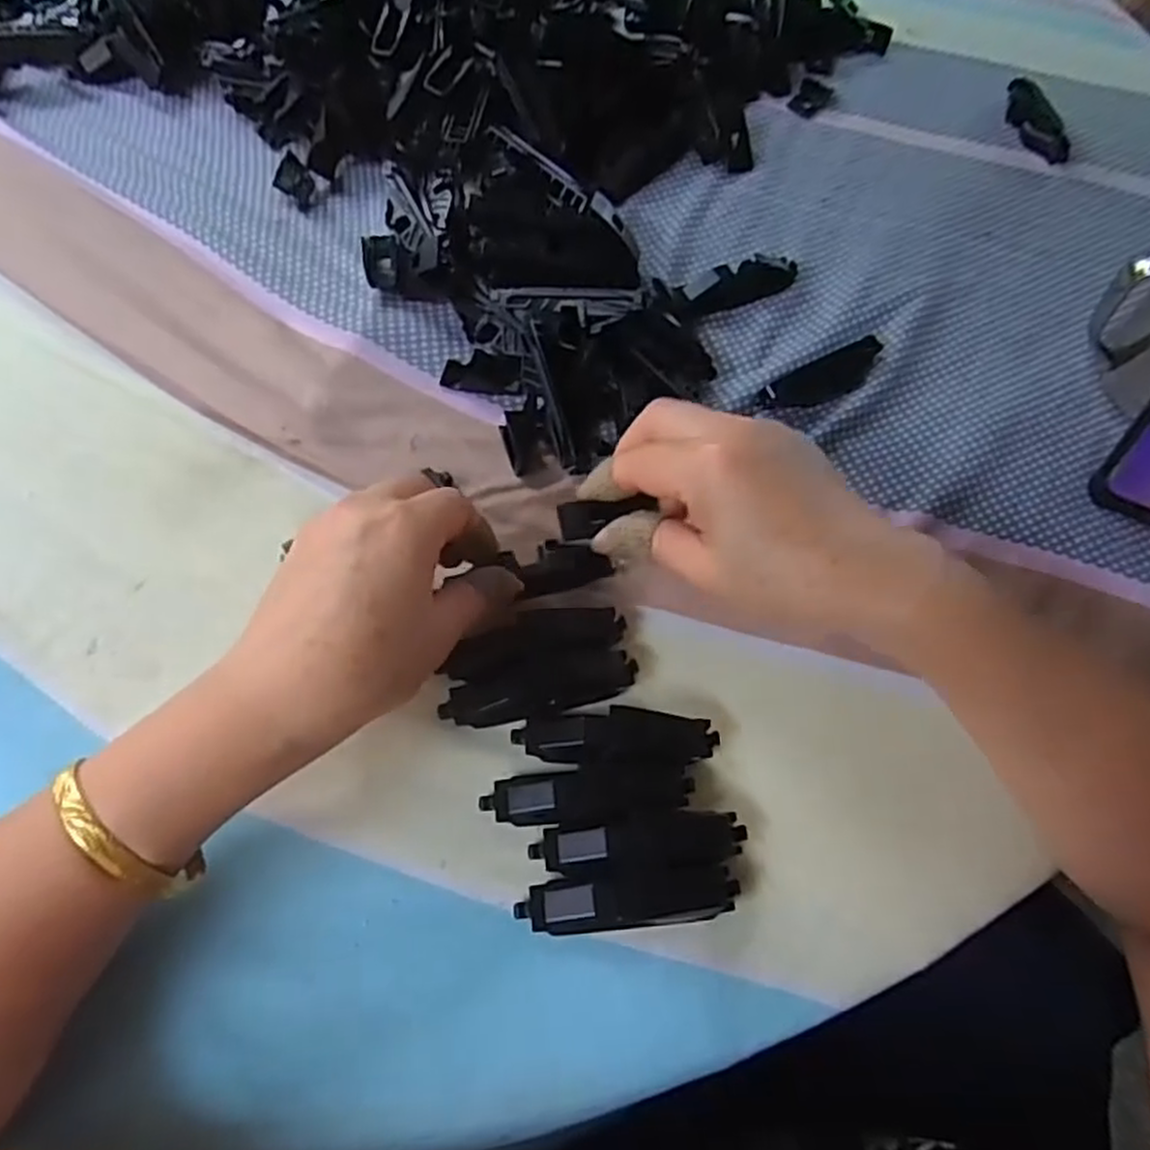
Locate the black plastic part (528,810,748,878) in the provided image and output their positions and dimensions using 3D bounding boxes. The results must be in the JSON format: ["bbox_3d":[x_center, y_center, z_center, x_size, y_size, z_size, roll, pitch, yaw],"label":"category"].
[{"bbox_3d":[0.025,0.102,0.292,0.080,0.016,0.020,-5,62,-7],"label":"black plastic part"}]

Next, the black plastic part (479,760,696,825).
[{"bbox_3d":[0.006,0.085,0.296,0.079,0.019,0.020,-3,62,-6],"label":"black plastic part"}]

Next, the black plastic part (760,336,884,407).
[{"bbox_3d":[0.131,-0.104,0.398,0.077,0.016,0.019,-30,68,-18],"label":"black plastic part"}]

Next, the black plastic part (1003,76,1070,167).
[{"bbox_3d":[0.308,-0.308,0.517,0.015,0.022,0.075,-8,63,-8],"label":"black plastic part"}]

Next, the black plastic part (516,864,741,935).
[{"bbox_3d":[0.020,0.120,0.284,0.079,0.014,0.020,-2,62,-5],"label":"black plastic part"}]

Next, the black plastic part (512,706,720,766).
[{"bbox_3d":[0.017,0.065,0.306,0.080,0.020,0.024,2,62,-3],"label":"black plastic part"}]

